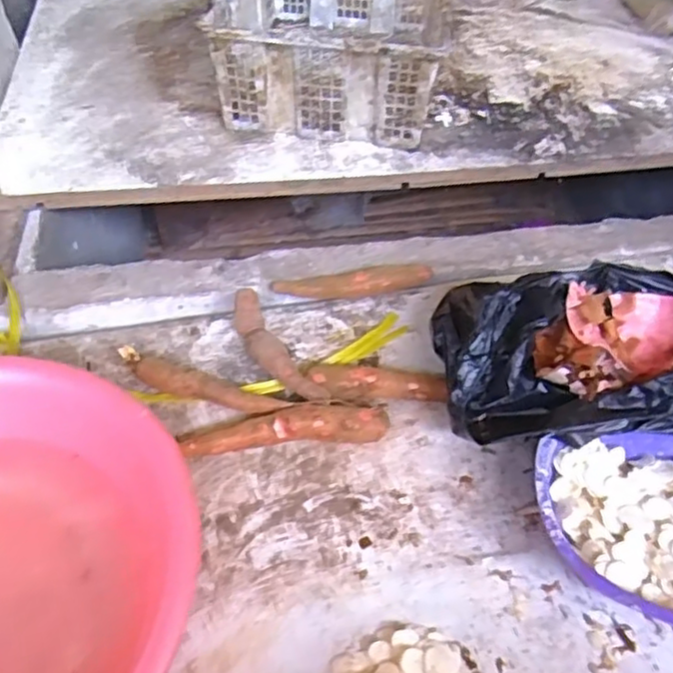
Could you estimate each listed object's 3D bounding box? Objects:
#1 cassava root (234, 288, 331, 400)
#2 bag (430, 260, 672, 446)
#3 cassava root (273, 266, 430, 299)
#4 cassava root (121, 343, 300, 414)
[{"bbox_3d":[-0.070,0.018,0.757,0.040,0.037,0.182,-24,52,-24],"label":"cassava root"},{"bbox_3d":[0.243,0.028,0.678,0.278,0.129,0.192,7,47,3],"label":"bag"},{"bbox_3d":[0.022,-0.064,0.838,0.198,0.028,0.042,-3,47,-6],"label":"cassava root"},{"bbox_3d":[-0.144,0.056,0.724,0.196,0.034,0.031,14,47,10],"label":"cassava root"}]

